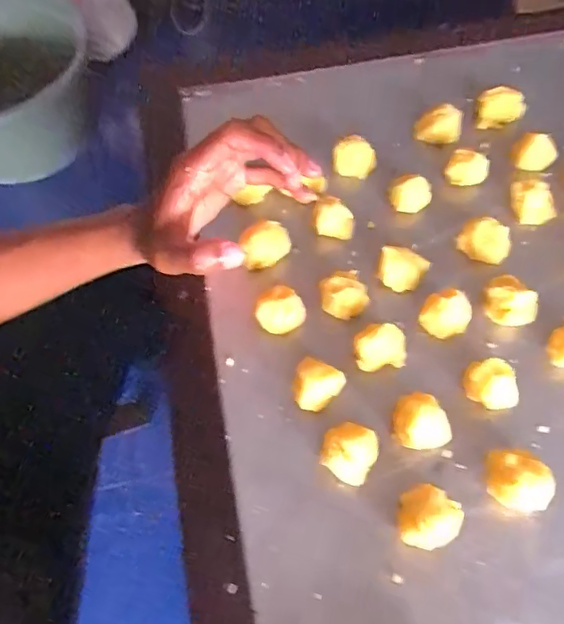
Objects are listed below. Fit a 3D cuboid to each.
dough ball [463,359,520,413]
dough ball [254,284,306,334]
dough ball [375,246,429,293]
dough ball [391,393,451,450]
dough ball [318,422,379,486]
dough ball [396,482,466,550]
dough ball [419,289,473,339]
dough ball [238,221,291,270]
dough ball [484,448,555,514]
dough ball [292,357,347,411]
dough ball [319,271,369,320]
[{"bbox_3d":[0.139,0.049,0.371,0.028,0.023,0.034,-30,64,-15],"label":"dough ball"},{"bbox_3d":[0.000,0.003,0.406,0.028,0.036,0.031,40,68,21],"label":"dough ball"},{"bbox_3d":[0.089,-0.032,0.417,0.035,0.026,0.027,14,61,9],"label":"dough ball"},{"bbox_3d":[0.088,0.072,0.357,0.036,0.030,0.028,38,67,20],"label":"dough ball"},{"bbox_3d":[0.042,0.087,0.349,0.032,0.025,0.032,-1,60,1],"label":"dough ball"},{"bbox_3d":[0.084,0.120,0.327,0.033,0.031,0.033,0,60,1],"label":"dough ball"},{"bbox_3d":[0.117,0.002,0.402,0.032,0.028,0.028,28,64,16],"label":"dough ball"},{"bbox_3d":[-0.013,-0.049,0.432,0.037,0.031,0.027,-24,62,-12],"label":"dough ball"},{"bbox_3d":[0.142,0.103,0.340,0.037,0.025,0.030,13,61,8],"label":"dough ball"},{"bbox_3d":[0.021,0.049,0.368,0.030,0.024,0.030,0,60,1],"label":"dough ball"},{"bbox_3d":[0.045,-0.013,0.412,0.032,0.024,0.030,0,60,1],"label":"dough ball"}]

